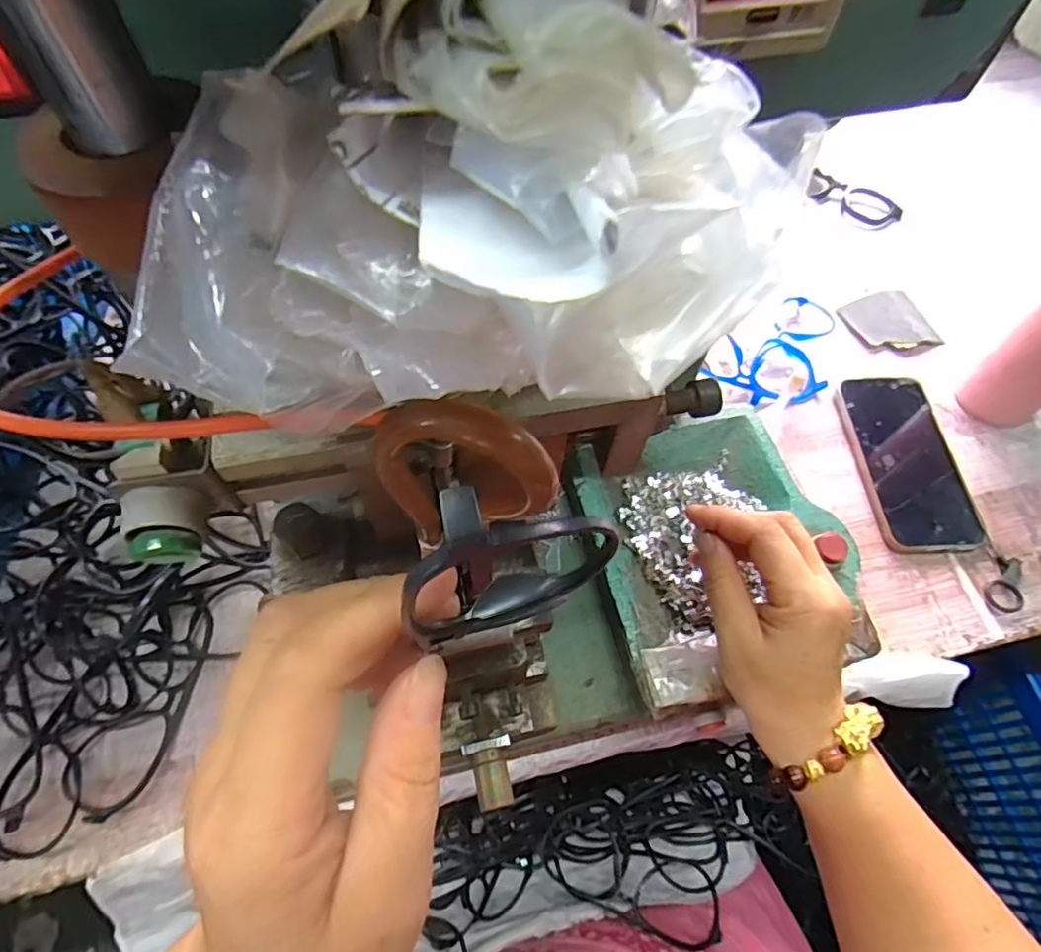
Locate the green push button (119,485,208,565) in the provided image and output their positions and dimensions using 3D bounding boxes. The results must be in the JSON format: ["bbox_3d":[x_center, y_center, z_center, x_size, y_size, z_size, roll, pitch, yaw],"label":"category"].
[{"bbox_3d":[-0.103,0.015,0.172,0.021,0.016,0.019,-9,61,-6],"label":"green push button"}]

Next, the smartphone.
[{"bbox_3d":[0.321,-0.014,0.491,0.082,0.016,0.155,-1,60,-1],"label":"smartphone"}]

